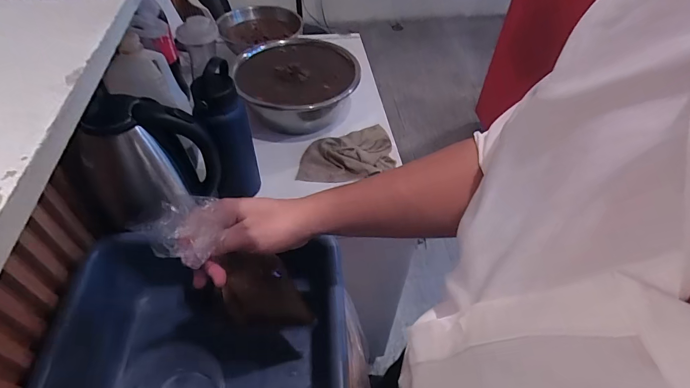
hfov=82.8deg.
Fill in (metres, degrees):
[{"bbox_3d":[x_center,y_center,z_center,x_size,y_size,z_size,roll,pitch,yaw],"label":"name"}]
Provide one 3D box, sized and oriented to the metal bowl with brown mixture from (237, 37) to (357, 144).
[{"bbox_3d":[-0.105,-0.240,0.906,0.255,0.121,0.268,0,49,0],"label":"metal bowl with brown mixture"}]

